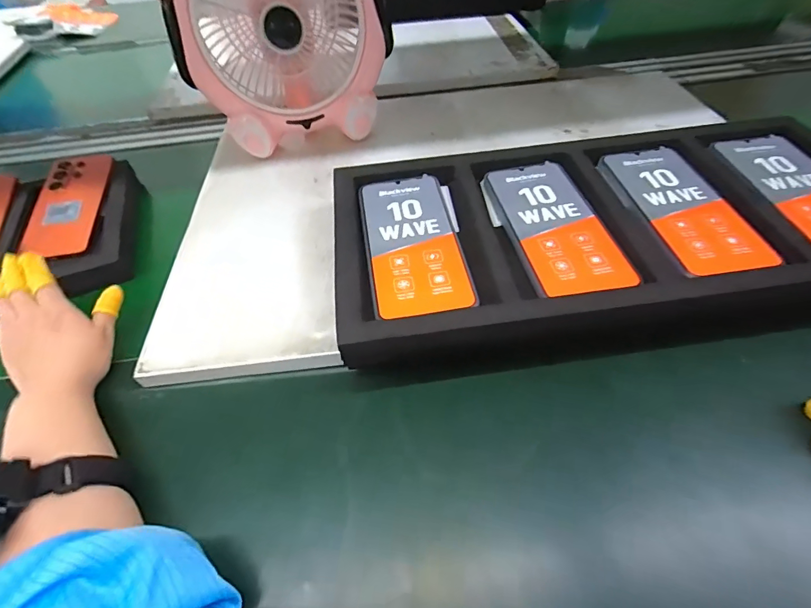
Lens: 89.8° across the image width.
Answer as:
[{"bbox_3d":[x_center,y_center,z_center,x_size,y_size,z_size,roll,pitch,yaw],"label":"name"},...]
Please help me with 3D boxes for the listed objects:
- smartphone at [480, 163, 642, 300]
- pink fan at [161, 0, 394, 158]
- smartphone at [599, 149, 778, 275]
[{"bbox_3d":[0.127,-0.071,0.356,0.077,0.013,0.169,-9,53,-2],"label":"smartphone"},{"bbox_3d":[-0.147,-0.339,0.502,0.248,0.260,0.149,-13,51,-7],"label":"pink fan"},{"bbox_3d":[0.244,-0.090,0.361,0.074,0.009,0.168,-9,53,-2],"label":"smartphone"}]

